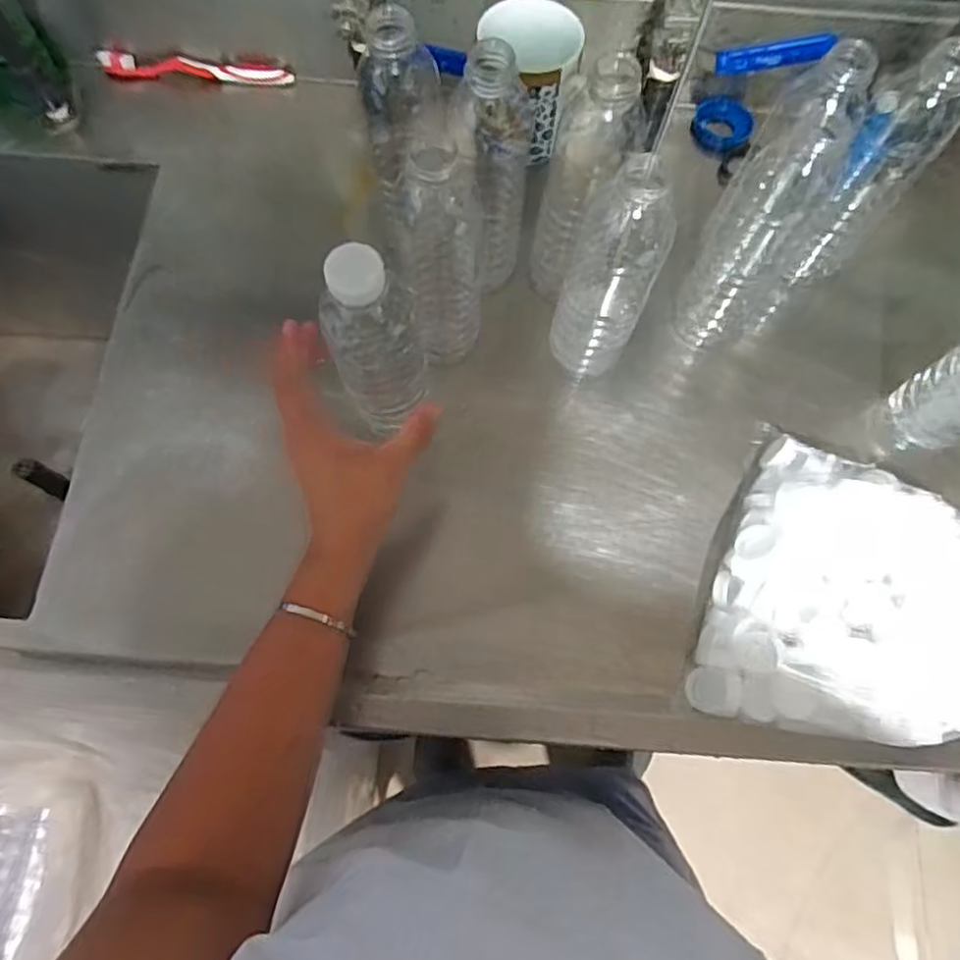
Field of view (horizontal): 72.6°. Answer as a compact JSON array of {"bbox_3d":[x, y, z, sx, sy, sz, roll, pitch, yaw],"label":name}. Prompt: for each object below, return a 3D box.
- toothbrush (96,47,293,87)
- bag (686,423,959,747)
[{"bbox_3d":[-0.277,-0.410,0.644,0.184,0.011,0.029,4,71,-1],"label":"toothbrush"},{"bbox_3d":[0.281,0.081,0.475,0.204,0.062,0.216,18,72,4],"label":"bag"}]

